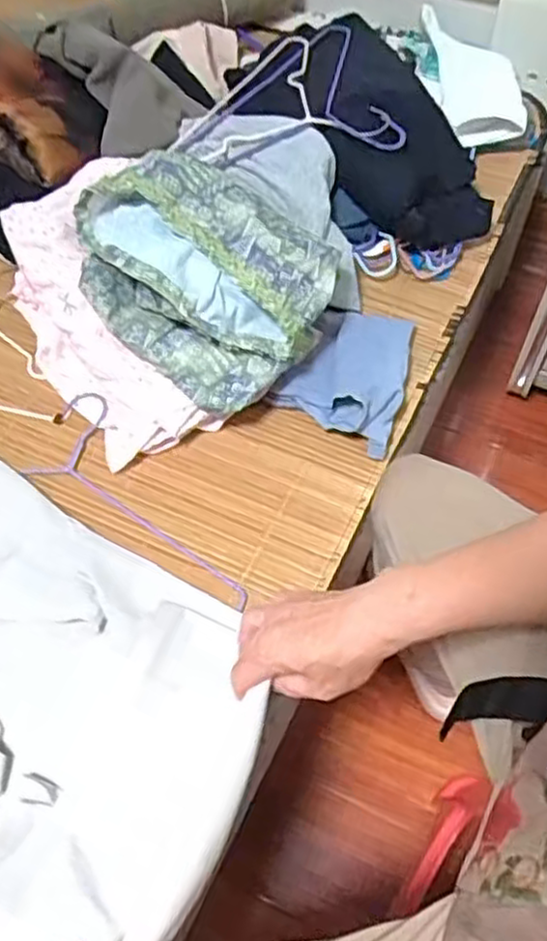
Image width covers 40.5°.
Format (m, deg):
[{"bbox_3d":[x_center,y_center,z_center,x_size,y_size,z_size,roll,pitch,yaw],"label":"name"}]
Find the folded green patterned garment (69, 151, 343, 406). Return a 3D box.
[{"bbox_3d":[-0.067,-0.195,0.704,0.232,0.121,0.195,25,63,16],"label":"folded green patterned garment"}]

